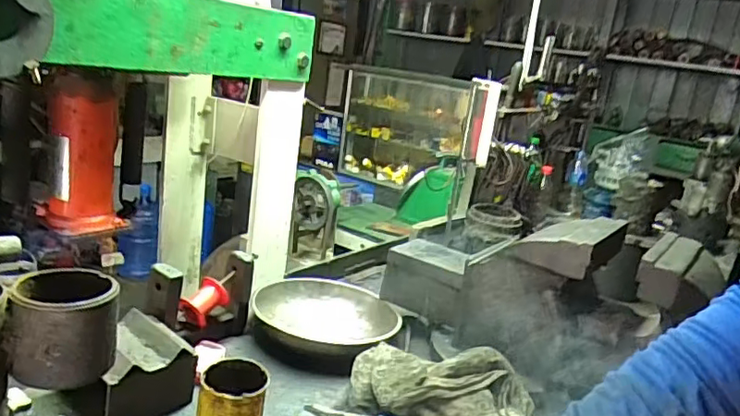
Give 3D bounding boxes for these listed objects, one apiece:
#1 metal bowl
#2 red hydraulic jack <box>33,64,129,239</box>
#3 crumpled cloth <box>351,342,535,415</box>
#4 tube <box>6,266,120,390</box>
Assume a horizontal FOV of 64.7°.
[{"bbox_3d":[-0.073,0.195,0.982,0.239,0.077,0.243,8,14,-2],"label":"metal bowl"},{"bbox_3d":[-0.487,-0.090,0.990,0.129,0.242,0.125,-2,18,-35],"label":"red hydraulic jack"},{"bbox_3d":[0.093,0.236,0.788,0.254,0.081,0.124,16,16,29],"label":"crumpled cloth"},{"bbox_3d":[-0.281,0.106,0.538,0.090,0.081,0.088,0,17,-31],"label":"tube"}]

